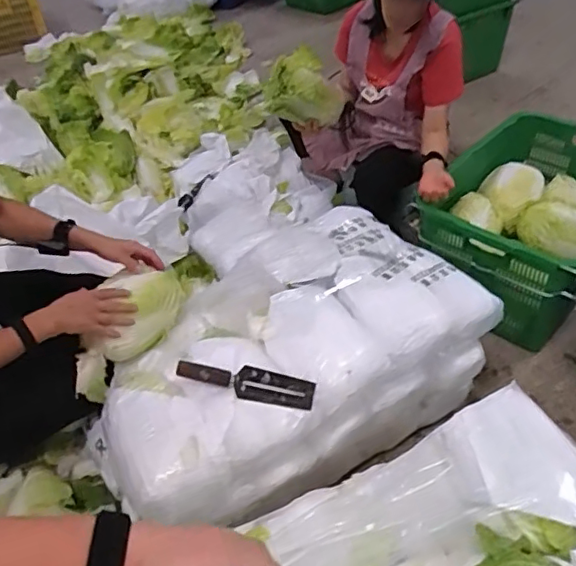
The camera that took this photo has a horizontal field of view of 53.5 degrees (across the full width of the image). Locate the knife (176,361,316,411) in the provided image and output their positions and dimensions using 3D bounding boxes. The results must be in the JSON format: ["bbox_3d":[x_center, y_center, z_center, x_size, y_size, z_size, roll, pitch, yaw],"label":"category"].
[{"bbox_3d":[-0.076,0.180,1.041,0.248,0.012,0.062,13,66,1],"label":"knife"}]

